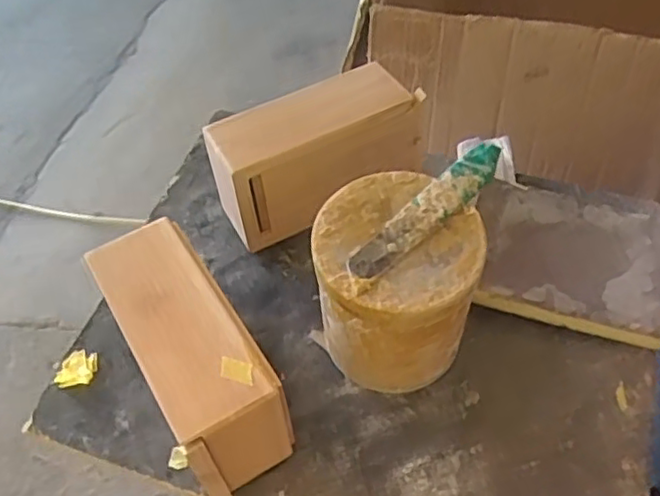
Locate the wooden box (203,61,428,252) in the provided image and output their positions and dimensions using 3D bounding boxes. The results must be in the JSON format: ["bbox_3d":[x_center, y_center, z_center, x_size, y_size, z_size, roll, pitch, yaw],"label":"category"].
[{"bbox_3d":[-0.004,-0.059,0.422,0.136,0.081,0.051,-21,53,-12],"label":"wooden box"}]

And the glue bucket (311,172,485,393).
[{"bbox_3d":[0.036,0.026,0.349,0.083,0.093,0.087,-2,51,3],"label":"glue bucket"}]

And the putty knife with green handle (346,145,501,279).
[{"bbox_3d":[0.048,-0.020,0.319,0.097,0.016,0.020,-34,57,-21],"label":"putty knife with green handle"}]

